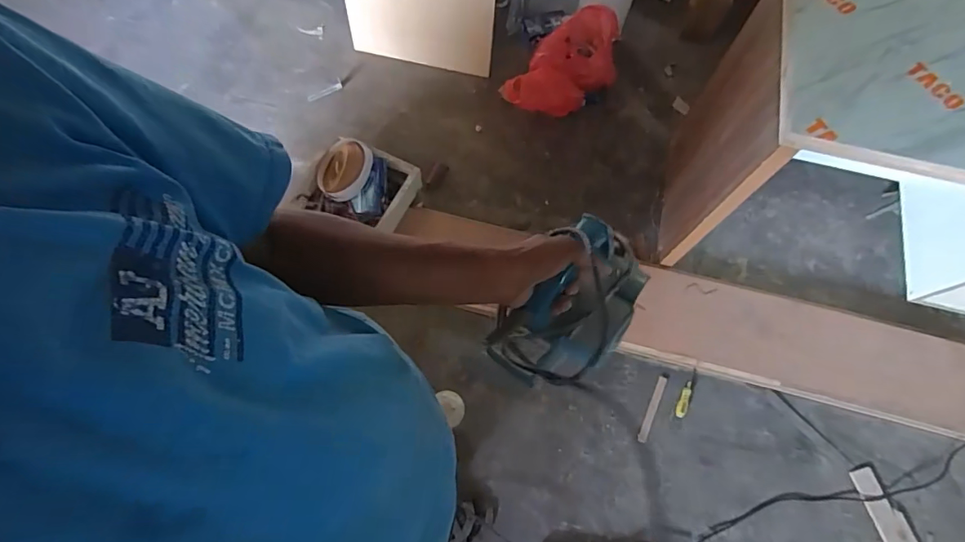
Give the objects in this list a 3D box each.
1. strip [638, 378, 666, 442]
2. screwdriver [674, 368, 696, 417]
[{"bbox_3d":[0.491,0.400,1.360,0.024,0.014,0.197,25,69,7],"label":"strip"},{"bbox_3d":[0.597,0.358,1.377,0.033,0.018,0.146,24,69,6],"label":"screwdriver"}]

